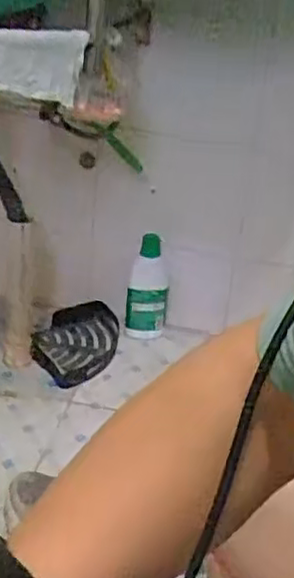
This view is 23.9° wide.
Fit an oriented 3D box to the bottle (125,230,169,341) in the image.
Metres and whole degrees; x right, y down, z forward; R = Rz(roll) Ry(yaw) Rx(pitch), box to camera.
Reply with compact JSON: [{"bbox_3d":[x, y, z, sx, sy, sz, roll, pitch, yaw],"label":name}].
[{"bbox_3d":[0.003,-0.005,1.472,0.085,0.247,0.054,6,27,1],"label":"bottle"}]

